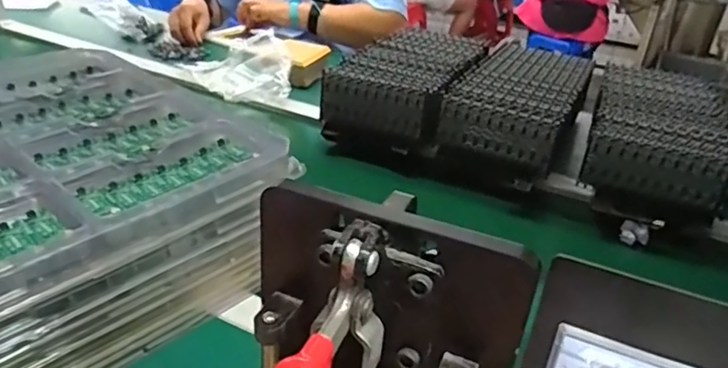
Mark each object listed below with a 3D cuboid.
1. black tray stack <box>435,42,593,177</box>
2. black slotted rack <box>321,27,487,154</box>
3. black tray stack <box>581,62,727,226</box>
[{"bbox_3d":[0.248,-0.135,0.896,0.165,0.076,0.341,18,31,21],"label":"black tray stack"},{"bbox_3d":[0.083,-0.174,0.944,0.174,0.081,0.331,17,31,19],"label":"black slotted rack"},{"bbox_3d":[0.434,-0.080,0.847,0.171,0.088,0.380,16,31,18],"label":"black tray stack"}]

